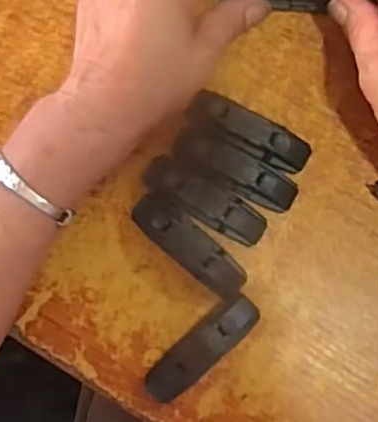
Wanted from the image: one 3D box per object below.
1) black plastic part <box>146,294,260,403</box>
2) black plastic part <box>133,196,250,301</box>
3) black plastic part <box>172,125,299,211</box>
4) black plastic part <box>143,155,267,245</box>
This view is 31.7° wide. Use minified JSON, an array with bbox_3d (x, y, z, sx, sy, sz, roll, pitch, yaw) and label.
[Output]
[{"bbox_3d":[0.007,0.076,0.366,0.073,0.020,0.021,-44,85,-1],"label":"black plastic part"},{"bbox_3d":[0.000,0.019,0.372,0.074,0.018,0.022,42,89,5],"label":"black plastic part"},{"bbox_3d":[0.026,-0.024,0.373,0.073,0.019,0.023,29,87,5],"label":"black plastic part"},{"bbox_3d":[0.009,-0.006,0.373,0.074,0.018,0.021,31,88,5],"label":"black plastic part"}]

